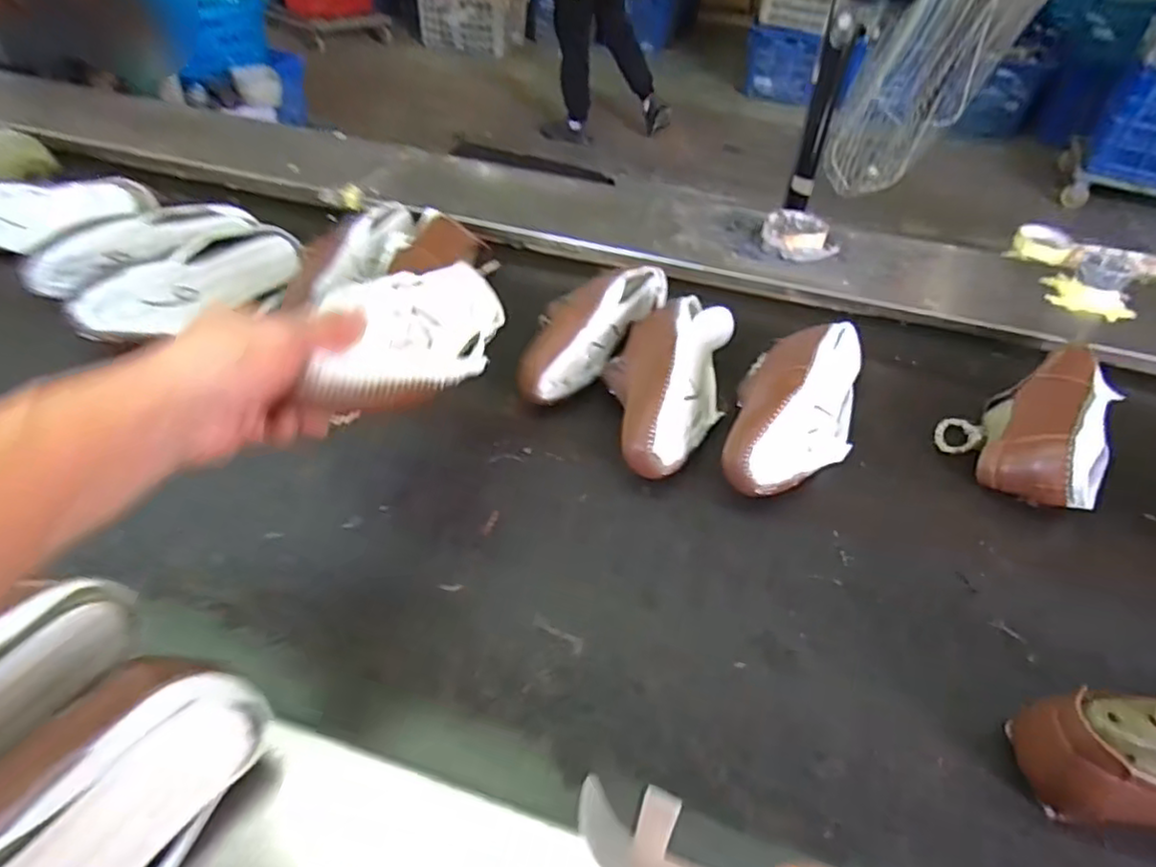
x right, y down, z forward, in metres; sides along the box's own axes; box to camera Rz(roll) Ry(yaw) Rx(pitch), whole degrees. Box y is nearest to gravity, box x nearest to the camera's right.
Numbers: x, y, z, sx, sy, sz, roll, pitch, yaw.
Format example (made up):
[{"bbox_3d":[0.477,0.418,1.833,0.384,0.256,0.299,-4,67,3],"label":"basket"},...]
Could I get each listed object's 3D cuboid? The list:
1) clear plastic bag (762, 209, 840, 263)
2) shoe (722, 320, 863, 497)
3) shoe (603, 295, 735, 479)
[{"bbox_3d":[0.306,-0.273,0.940,0.101,0.040,0.093,-15,47,-21],"label":"clear plastic bag"},{"bbox_3d":[0.218,-0.026,0.661,0.111,0.078,0.234,18,46,14],"label":"shoe"},{"bbox_3d":[0.097,-0.054,0.682,0.112,0.077,0.244,11,44,7],"label":"shoe"}]

